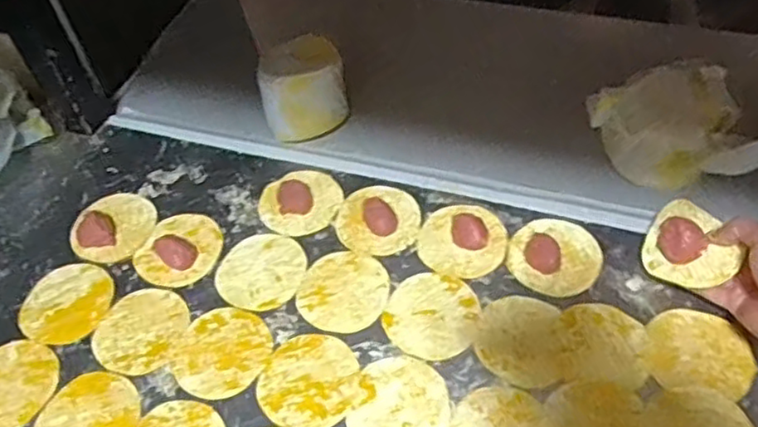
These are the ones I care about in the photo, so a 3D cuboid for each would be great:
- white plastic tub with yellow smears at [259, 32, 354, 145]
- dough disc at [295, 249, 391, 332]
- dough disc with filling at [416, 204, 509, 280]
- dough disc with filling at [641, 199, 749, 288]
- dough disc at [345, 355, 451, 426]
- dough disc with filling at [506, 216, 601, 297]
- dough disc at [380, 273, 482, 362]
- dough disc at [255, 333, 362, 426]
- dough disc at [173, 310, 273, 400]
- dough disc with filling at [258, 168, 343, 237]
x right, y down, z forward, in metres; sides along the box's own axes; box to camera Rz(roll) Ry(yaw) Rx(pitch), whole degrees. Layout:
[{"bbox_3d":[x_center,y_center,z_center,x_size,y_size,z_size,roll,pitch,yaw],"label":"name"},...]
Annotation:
[{"bbox_3d":[-0.082,-0.135,0.729,0.090,0.088,0.088,-2,51,2],"label":"white plastic tub with yellow smears"},{"bbox_3d":[-0.032,0.070,0.608,0.082,0.004,0.084,-2,51,2],"label":"dough disc"},{"bbox_3d":[0.080,0.019,0.628,0.082,0.023,0.085,-2,51,2],"label":"dough disc with filling"},{"bbox_3d":[0.256,0.026,0.563,0.066,0.017,0.085,-38,43,20],"label":"dough disc with filling"},{"bbox_3d":[0.019,0.155,0.535,0.075,0.004,0.086,13,53,14],"label":"dough disc"},{"bbox_3d":[0.162,0.037,0.614,0.081,0.011,0.080,-2,51,2],"label":"dough disc with filling"},{"bbox_3d":[0.046,0.087,0.587,0.078,0.004,0.085,-2,51,2],"label":"dough disc"},{"bbox_3d":[-0.058,0.140,0.555,0.083,0.004,0.084,-21,52,-13],"label":"dough disc"},{"bbox_3d":[-0.136,0.120,0.578,0.079,0.004,0.082,-2,51,2],"label":"dough disc"},{"bbox_3d":[-0.079,-0.016,0.673,0.083,0.018,0.077,-2,51,2],"label":"dough disc with filling"}]

